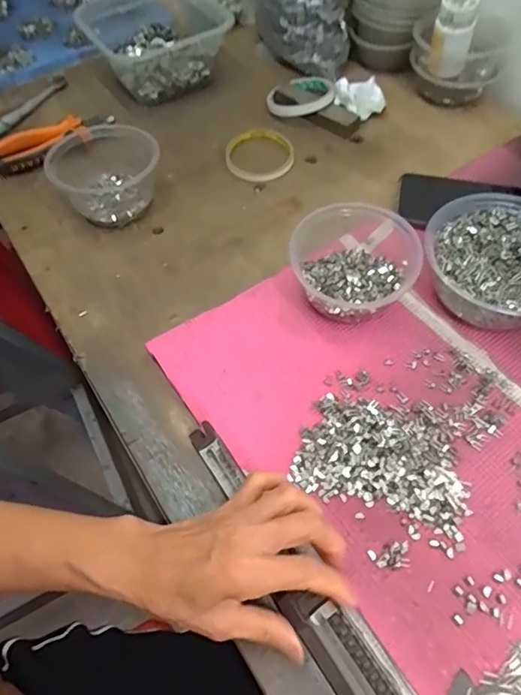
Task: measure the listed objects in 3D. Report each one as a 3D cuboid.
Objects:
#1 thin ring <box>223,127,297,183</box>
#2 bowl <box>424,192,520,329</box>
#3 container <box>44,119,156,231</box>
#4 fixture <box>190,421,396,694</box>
[{"bbox_3d":[-0.003,-0.237,0.618,0.082,0.008,0.097,-16,58,-8],"label":"thin ring"},{"bbox_3d":[0.217,-0.074,0.464,0.131,0.056,0.129,-1,57,1],"label":"bowl"},{"bbox_3d":[-0.173,-0.199,0.569,0.113,0.059,0.129,-20,59,-11],"label":"container"},{"bbox_3d":[0.033,0.175,0.339,0.030,0.013,0.311,-30,60,-16],"label":"fixture"}]

